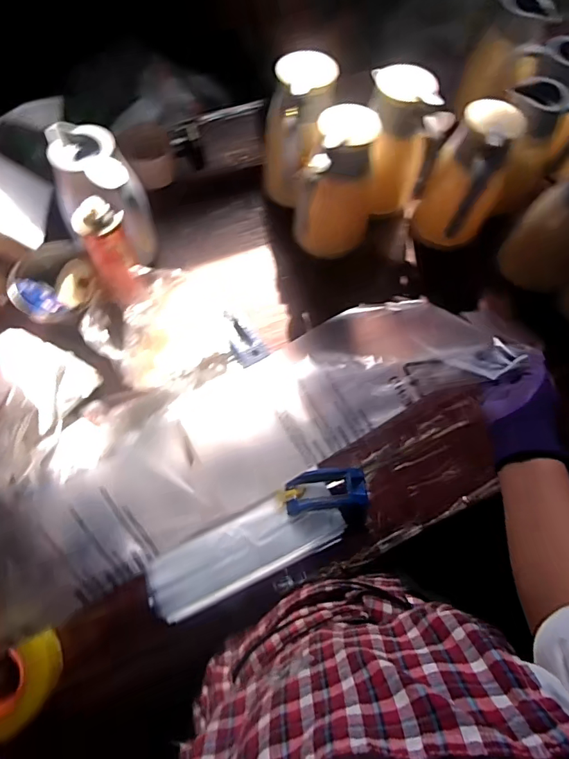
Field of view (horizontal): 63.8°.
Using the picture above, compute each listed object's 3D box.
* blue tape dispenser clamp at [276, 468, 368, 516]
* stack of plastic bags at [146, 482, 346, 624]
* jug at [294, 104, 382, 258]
[{"bbox_3d":[0.061,0.173,0.717,0.144,0.037,0.057,-7,68,-6],"label":"blue tape dispenser clamp"},{"bbox_3d":[-0.057,0.257,0.699,0.300,0.028,0.099,-22,70,-12],"label":"stack of plastic bags"},{"bbox_3d":[0.096,-0.338,0.814,0.128,0.239,0.152,18,68,5],"label":"jug"}]

